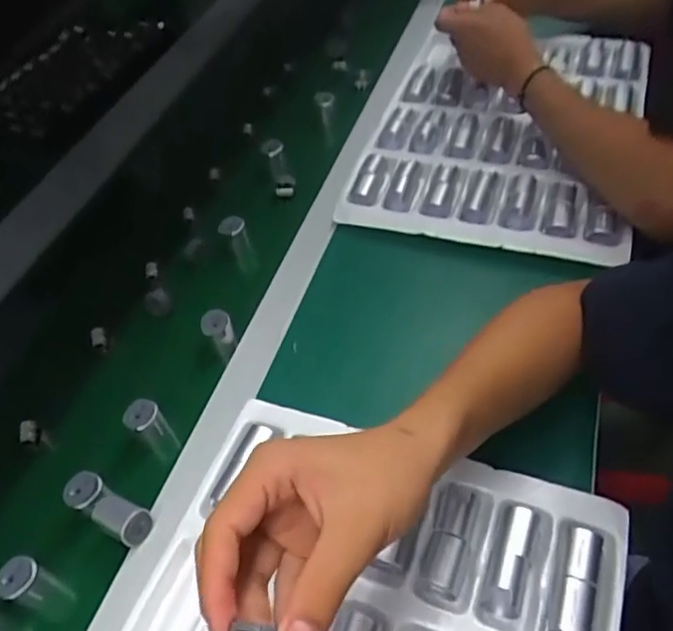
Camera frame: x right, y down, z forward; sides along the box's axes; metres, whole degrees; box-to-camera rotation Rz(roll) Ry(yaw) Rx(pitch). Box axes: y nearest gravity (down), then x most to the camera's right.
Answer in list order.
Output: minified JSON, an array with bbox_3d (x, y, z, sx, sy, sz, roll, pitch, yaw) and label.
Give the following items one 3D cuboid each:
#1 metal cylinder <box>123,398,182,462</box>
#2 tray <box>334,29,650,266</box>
[{"bbox_3d":[-0.169,0.105,0.560,0.034,0.063,0.029,28,57,24],"label":"metal cylinder"},{"bbox_3d":[0.222,-0.249,0.798,0.322,0.038,0.461,14,53,15],"label":"tray"}]

